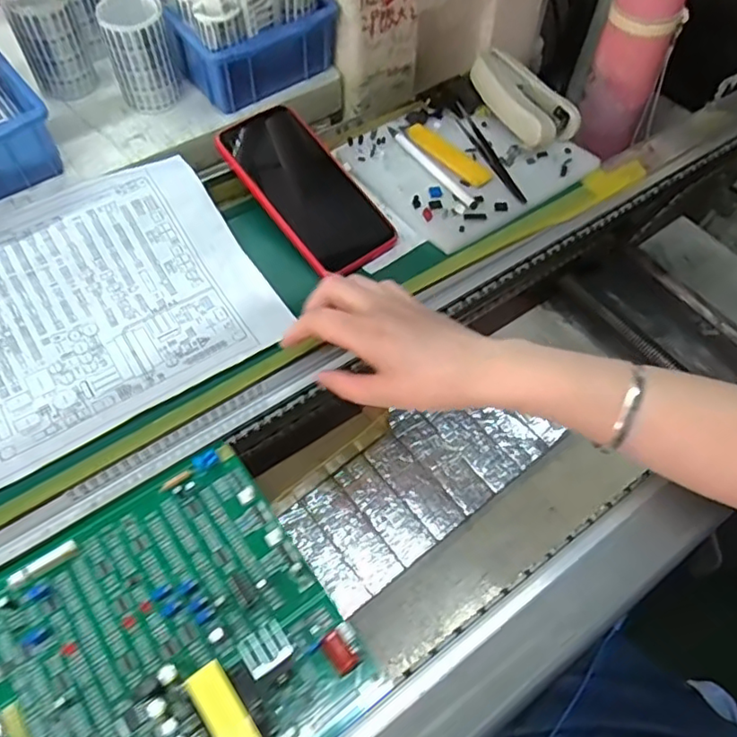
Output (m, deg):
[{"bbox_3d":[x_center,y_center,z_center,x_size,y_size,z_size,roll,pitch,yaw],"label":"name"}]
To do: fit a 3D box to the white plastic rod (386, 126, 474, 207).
[{"bbox_3d":[0.054,-0.180,0.529,0.011,0.006,0.121,-27,63,-19],"label":"white plastic rod"}]

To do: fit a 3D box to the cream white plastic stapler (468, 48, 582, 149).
[{"bbox_3d":[0.140,-0.247,0.555,0.051,0.037,0.111,-27,63,-18],"label":"cream white plastic stapler"}]

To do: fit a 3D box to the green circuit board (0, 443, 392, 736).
[{"bbox_3d":[-0.111,0.146,0.321,0.173,0.052,0.182,-31,64,-20],"label":"green circuit board"}]

